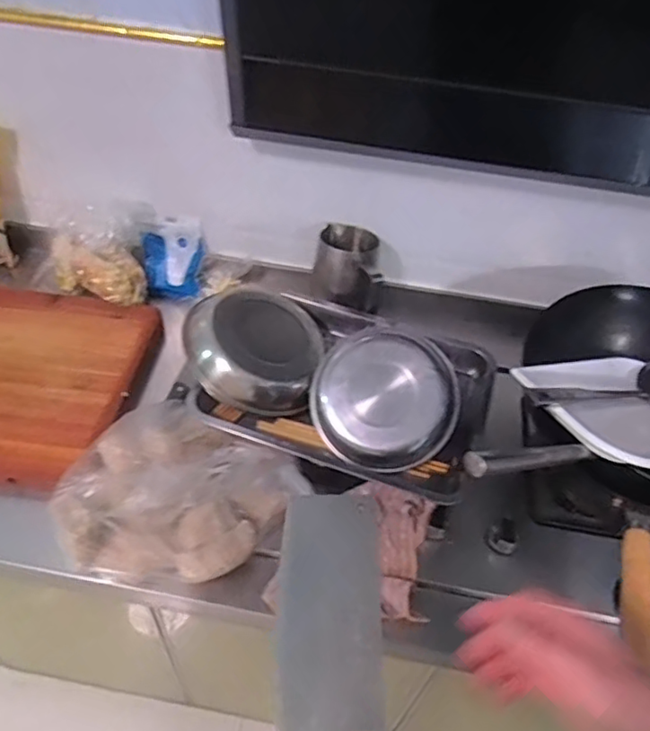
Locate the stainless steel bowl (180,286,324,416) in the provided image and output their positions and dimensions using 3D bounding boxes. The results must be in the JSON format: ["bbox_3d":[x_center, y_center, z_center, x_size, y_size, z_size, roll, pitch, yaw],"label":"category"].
[{"bbox_3d":[-0.107,-0.025,0.879,0.202,0.065,0.202,11,54,-16],"label":"stainless steel bowl"}]

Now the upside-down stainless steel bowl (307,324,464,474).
[{"bbox_3d":[0.077,0.044,0.829,0.204,0.083,0.191,37,87,23],"label":"upside-down stainless steel bowl"}]

